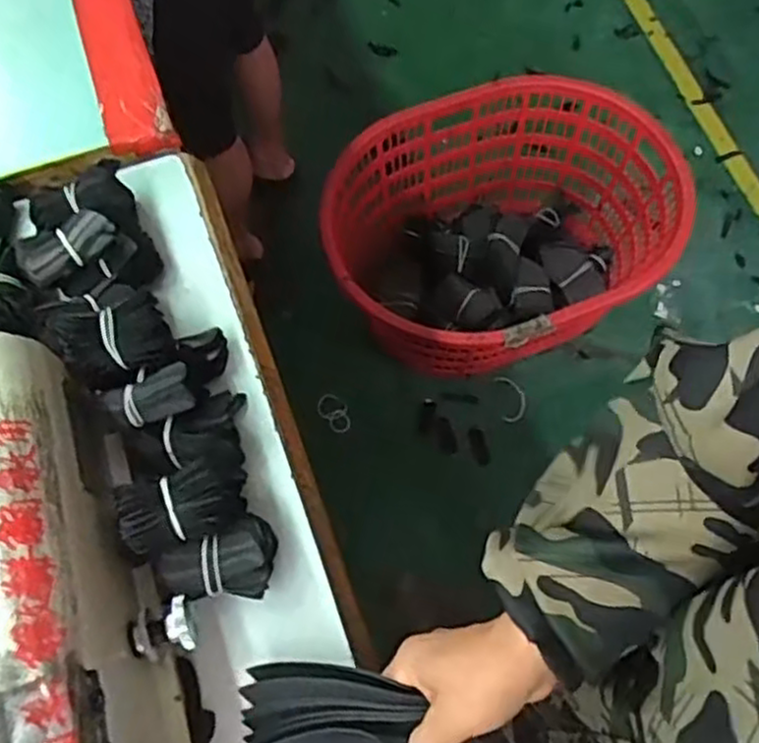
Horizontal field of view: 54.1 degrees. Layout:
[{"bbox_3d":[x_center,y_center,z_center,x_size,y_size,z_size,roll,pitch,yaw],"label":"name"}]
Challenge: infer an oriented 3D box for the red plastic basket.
[{"bbox_3d":[0.240,-0.258,1.411,0.676,0.295,0.461,-25,68,-11],"label":"red plastic basket"}]

